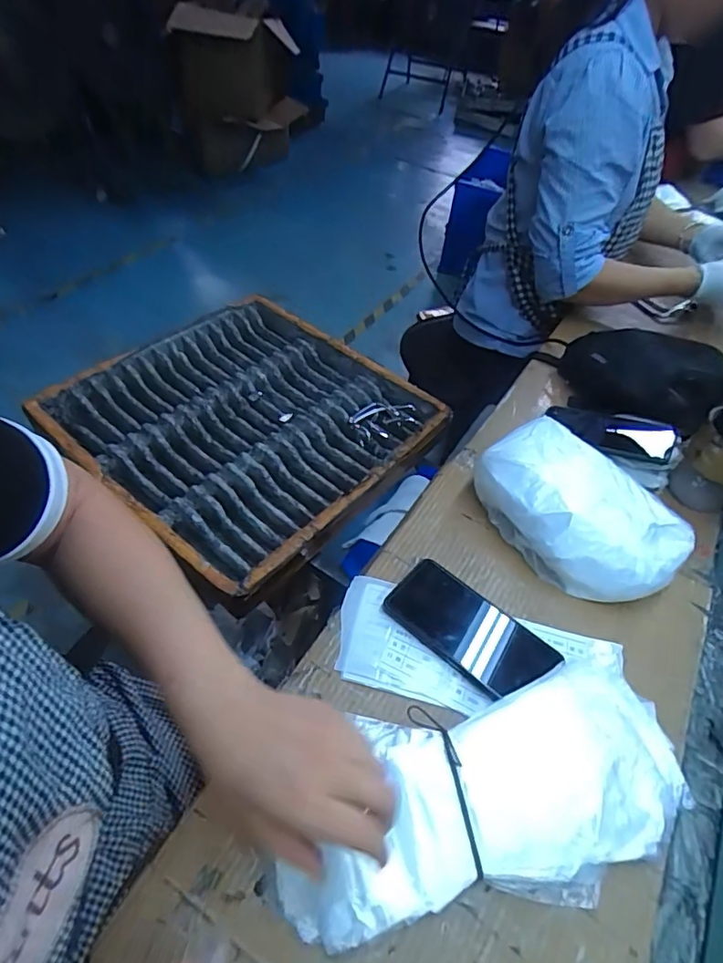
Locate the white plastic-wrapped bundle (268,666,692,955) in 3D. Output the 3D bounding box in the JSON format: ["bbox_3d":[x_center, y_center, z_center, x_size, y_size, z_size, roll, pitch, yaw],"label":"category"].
[{"bbox_3d":[0.101,0.242,0.410,0.330,0.030,0.148,-14,52,-17],"label":"white plastic-wrapped bundle"}]

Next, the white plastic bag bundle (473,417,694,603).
[{"bbox_3d":[0.233,0.033,0.579,0.127,0.084,0.208,-32,60,-29],"label":"white plastic bag bundle"}]

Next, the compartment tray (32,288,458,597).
[{"bbox_3d":[-0.202,-0.117,0.980,0.540,0.052,0.549,34,54,21],"label":"compartment tray"}]

